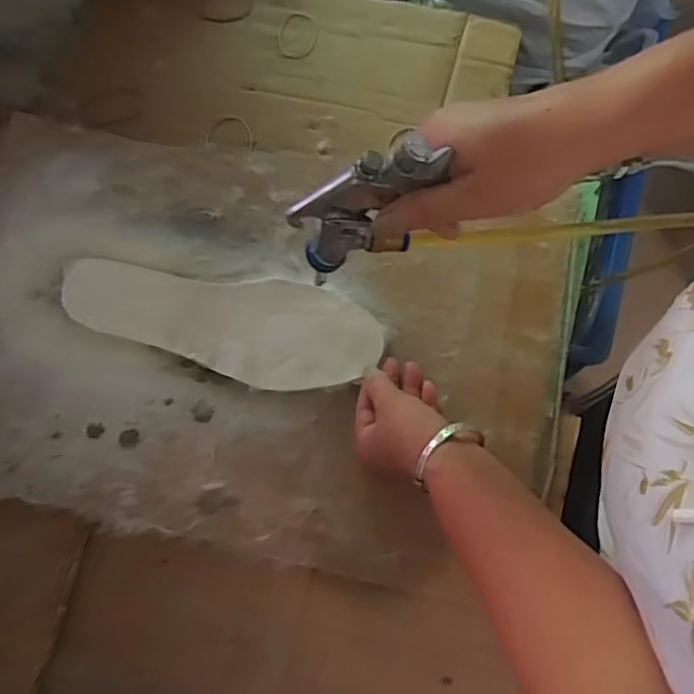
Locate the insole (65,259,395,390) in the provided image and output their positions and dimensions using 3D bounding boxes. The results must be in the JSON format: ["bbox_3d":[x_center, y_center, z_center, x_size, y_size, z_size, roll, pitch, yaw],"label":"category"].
[{"bbox_3d":[-0.112,-0.023,0.539,0.279,0.011,0.089,12,78,3],"label":"insole"}]

